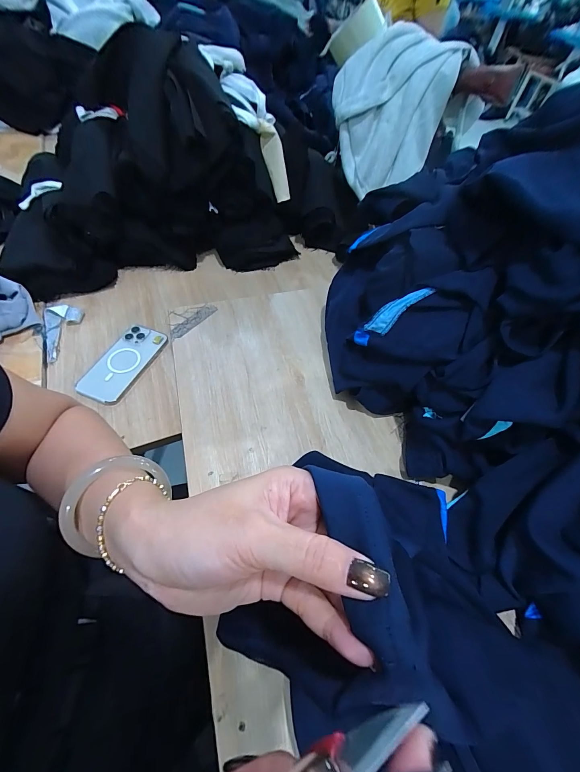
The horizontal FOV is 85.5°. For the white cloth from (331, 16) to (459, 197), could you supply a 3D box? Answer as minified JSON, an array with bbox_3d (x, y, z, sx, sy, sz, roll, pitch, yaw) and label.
[{"bbox_3d":[0.192,-0.544,0.638,0.152,0.218,0.190,-29,64,-22],"label":"white cloth"}]

